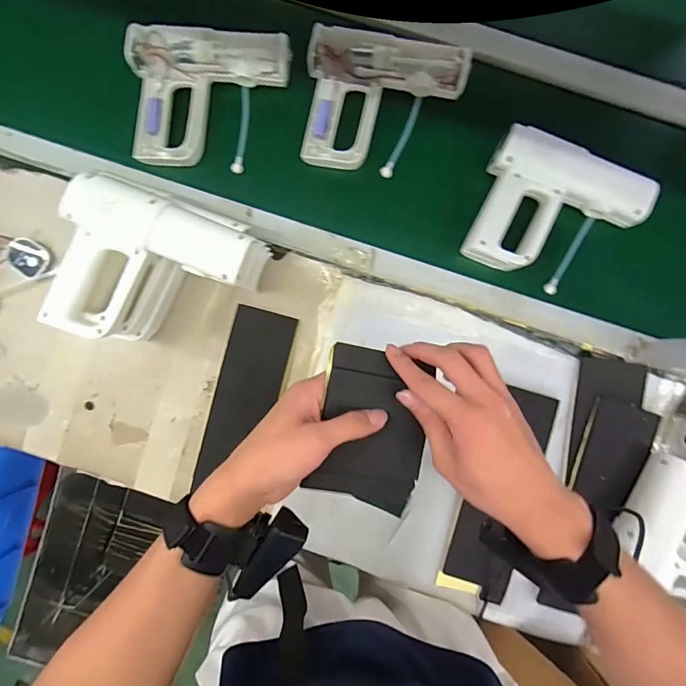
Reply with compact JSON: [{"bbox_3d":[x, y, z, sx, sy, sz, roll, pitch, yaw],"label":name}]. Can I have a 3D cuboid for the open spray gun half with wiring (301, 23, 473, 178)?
[{"bbox_3d":[0.056,-0.338,0.593,0.212,0.044,0.185,9,90,1],"label":"open spray gun half with wiring"}]

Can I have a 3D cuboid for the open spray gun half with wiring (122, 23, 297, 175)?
[{"bbox_3d":[-0.193,-0.350,0.591,0.215,0.051,0.195,10,90,1],"label":"open spray gun half with wiring"}]

